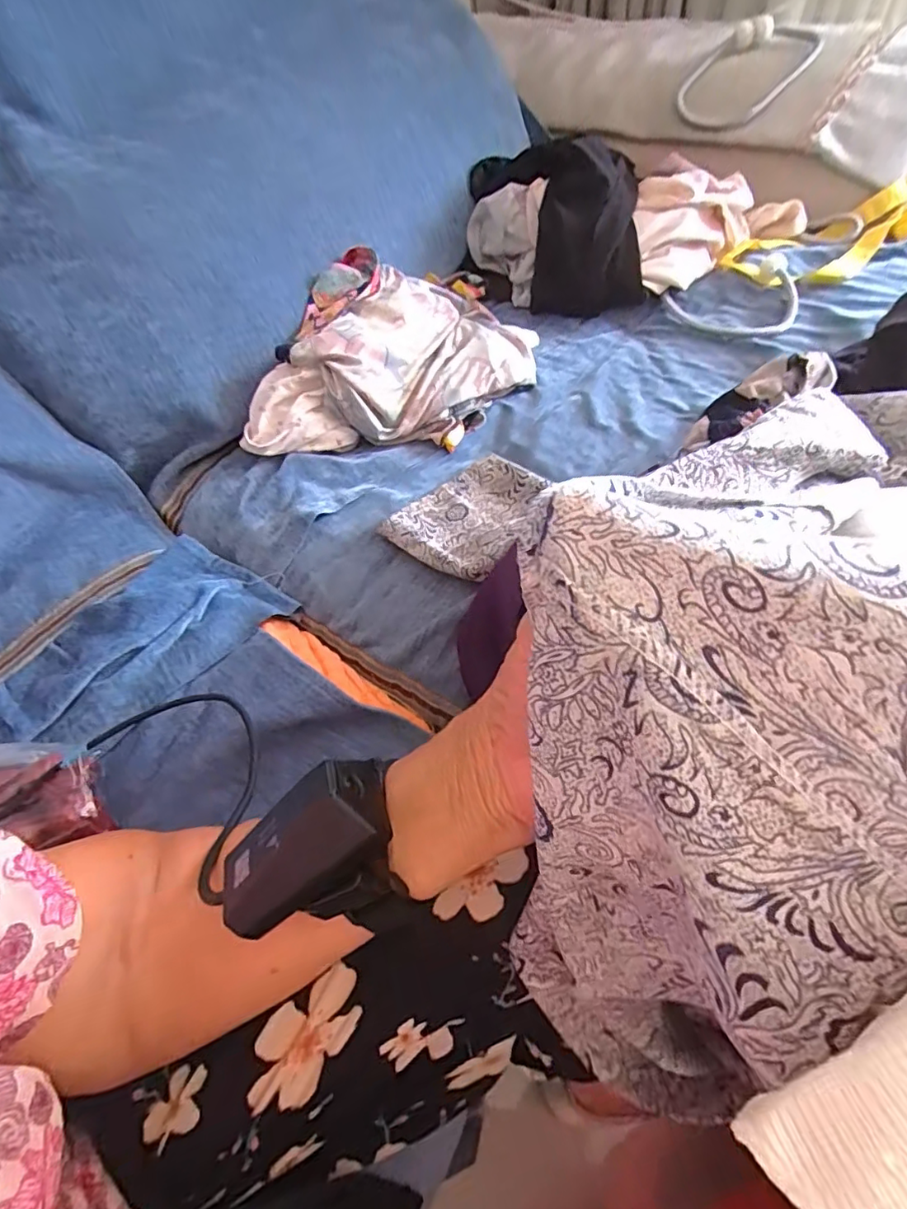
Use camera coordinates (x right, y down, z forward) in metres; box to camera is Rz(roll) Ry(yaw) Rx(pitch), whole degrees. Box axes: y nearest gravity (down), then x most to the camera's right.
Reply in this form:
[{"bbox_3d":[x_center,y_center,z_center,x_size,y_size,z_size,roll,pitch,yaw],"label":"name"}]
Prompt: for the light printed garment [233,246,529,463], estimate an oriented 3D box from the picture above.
[{"bbox_3d":[-0.057,-0.267,0.575,0.269,0.078,0.250,0,57,5],"label":"light printed garment"}]

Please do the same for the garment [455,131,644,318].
[{"bbox_3d":[0.121,-0.472,0.677,0.207,0.123,0.219,4,58,8],"label":"garment"}]

